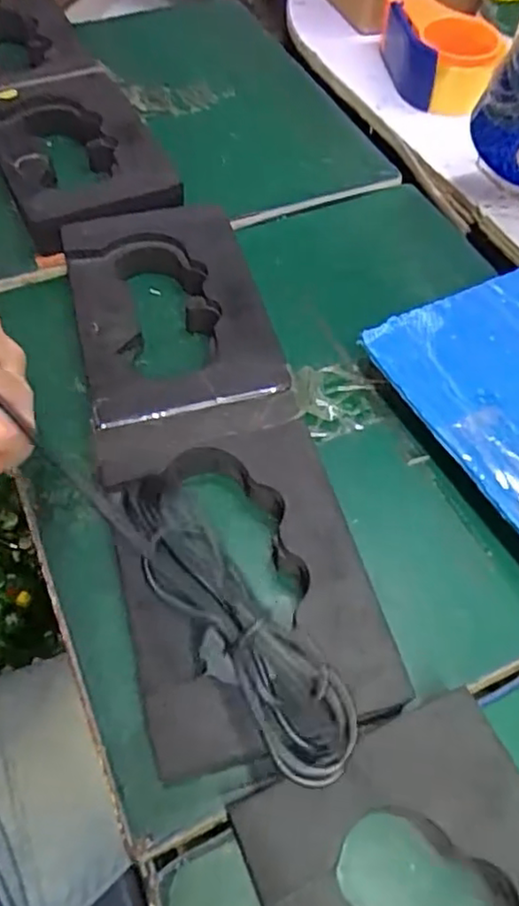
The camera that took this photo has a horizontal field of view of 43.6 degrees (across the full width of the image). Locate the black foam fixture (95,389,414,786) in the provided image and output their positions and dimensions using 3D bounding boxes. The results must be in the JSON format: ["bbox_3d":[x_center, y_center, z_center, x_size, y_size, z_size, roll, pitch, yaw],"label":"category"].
[{"bbox_3d":[-0.012,0.063,0.368,0.124,0.041,0.201,-14,57,-8],"label":"black foam fixture"}]

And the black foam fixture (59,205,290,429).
[{"bbox_3d":[-0.065,-0.099,0.478,0.138,0.042,0.210,-13,57,-7],"label":"black foam fixture"}]

